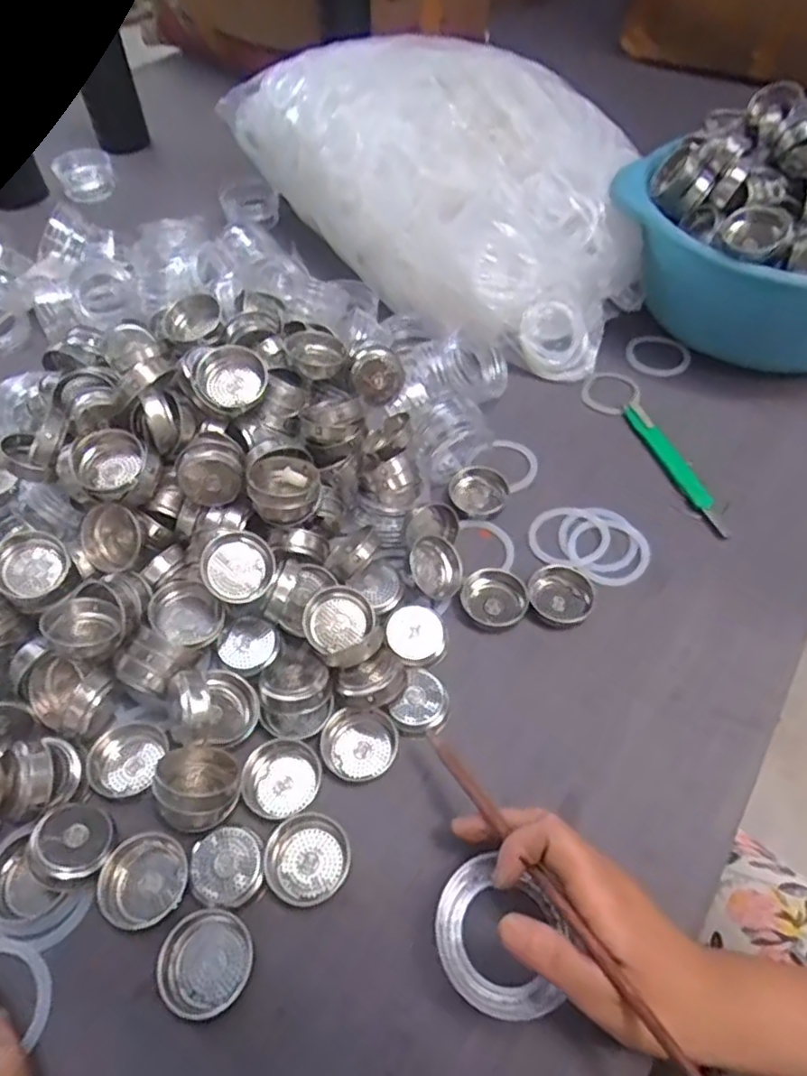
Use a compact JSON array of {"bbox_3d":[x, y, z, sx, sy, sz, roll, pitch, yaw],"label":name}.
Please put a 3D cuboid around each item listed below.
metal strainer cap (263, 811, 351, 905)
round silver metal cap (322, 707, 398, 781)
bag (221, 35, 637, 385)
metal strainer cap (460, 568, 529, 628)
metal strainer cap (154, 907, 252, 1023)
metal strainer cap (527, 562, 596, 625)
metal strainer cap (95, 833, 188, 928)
[{"bbox_3d":[-0.052,0.172,0.358,0.043,0.009,0.043,-1,52,1],"label":"metal strainer cap"},{"bbox_3d":[-0.026,0.122,0.396,0.042,0.015,0.041,-1,52,1],"label":"round silver metal cap"},{"bbox_3d":[0.036,-0.365,0.670,0.232,0.166,0.480,-33,59,-22],"label":"bag"},{"bbox_3d":[0.062,0.042,0.456,0.043,0.013,0.041,-1,52,1],"label":"metal strainer cap"},{"bbox_3d":[-0.099,0.211,0.331,0.043,0.011,0.044,-1,52,1],"label":"metal strainer cap"},{"bbox_3d":[0.110,0.035,0.459,0.044,0.015,0.051,15,54,12],"label":"metal strainer cap"},{"bbox_3d":[-0.139,0.183,0.355,0.044,0.013,0.041,-1,52,1],"label":"metal strainer cap"}]

